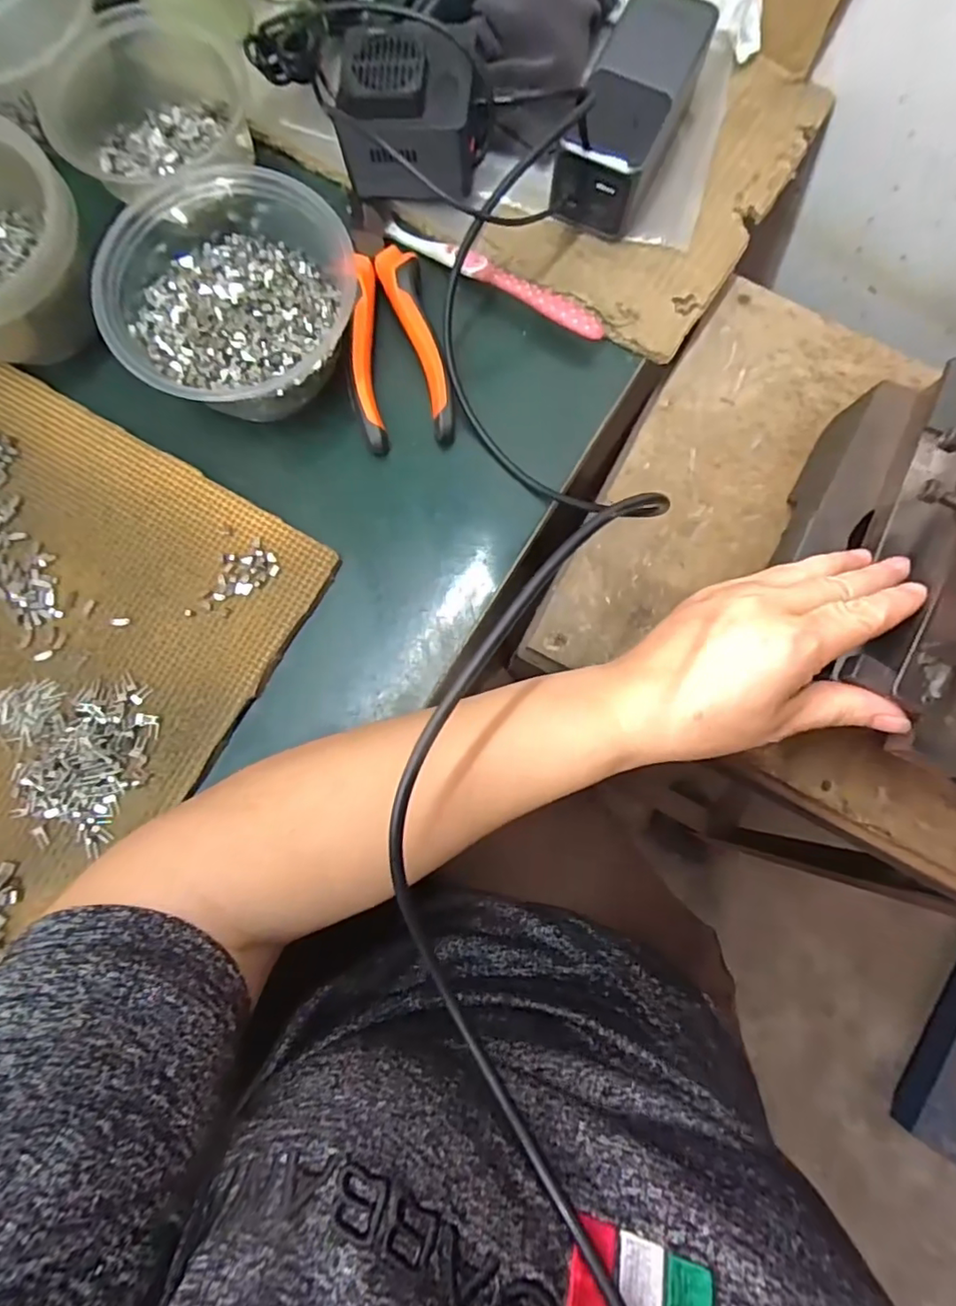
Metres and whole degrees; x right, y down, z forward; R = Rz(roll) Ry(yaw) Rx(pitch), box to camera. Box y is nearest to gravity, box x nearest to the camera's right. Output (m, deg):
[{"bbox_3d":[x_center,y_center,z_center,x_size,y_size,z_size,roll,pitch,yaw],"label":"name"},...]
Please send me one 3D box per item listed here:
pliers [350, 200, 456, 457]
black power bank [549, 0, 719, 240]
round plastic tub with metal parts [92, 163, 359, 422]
[{"bbox_3d":[-0.056,-0.206,0.362,0.057,0.024,0.162,-12,81,-3],"label":"pliers"},{"bbox_3d":[0.093,-0.328,0.362,0.057,0.052,0.137,24,80,-1],"label":"black power bank"},{"bbox_3d":[-0.150,-0.205,0.340,0.151,0.054,0.136,34,80,1],"label":"round plastic tub with metal parts"}]

